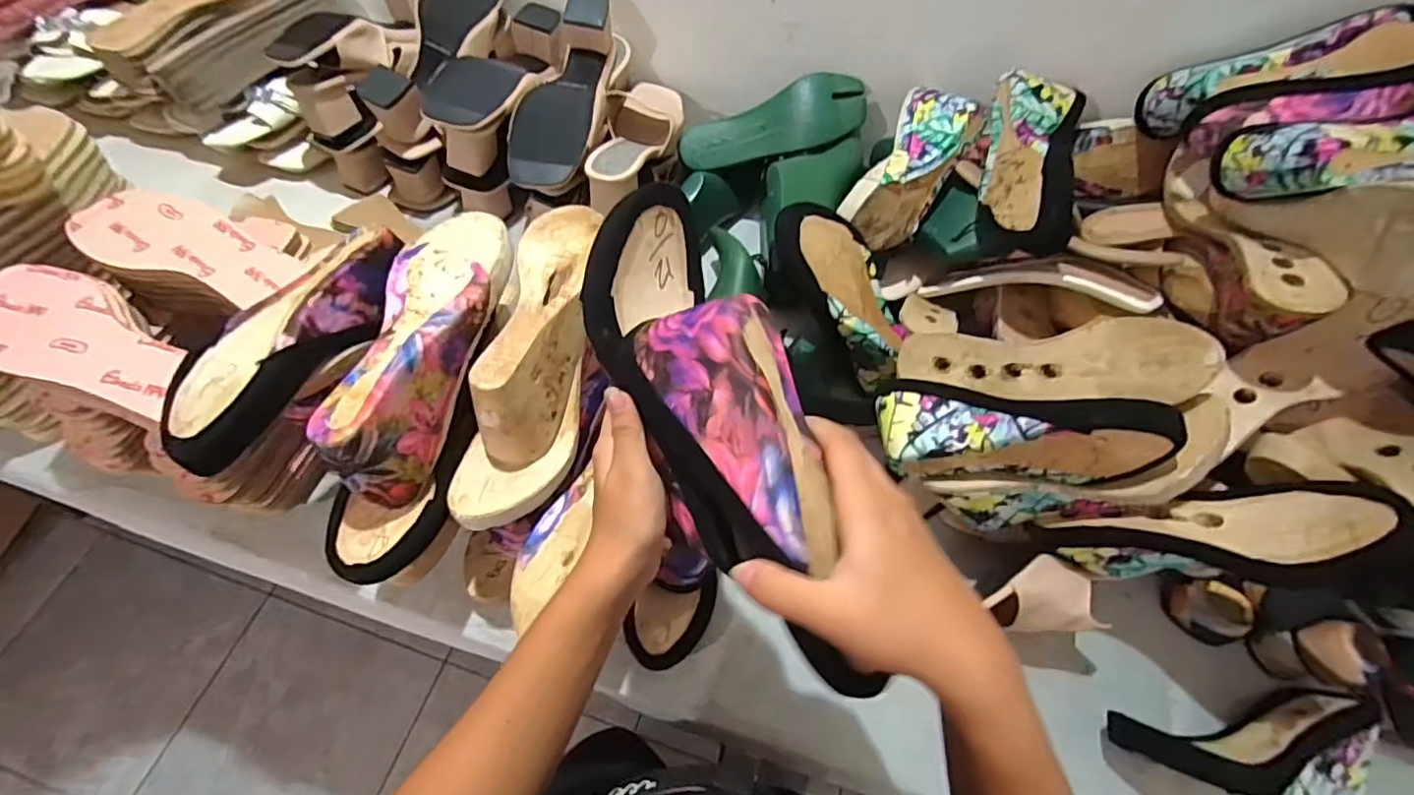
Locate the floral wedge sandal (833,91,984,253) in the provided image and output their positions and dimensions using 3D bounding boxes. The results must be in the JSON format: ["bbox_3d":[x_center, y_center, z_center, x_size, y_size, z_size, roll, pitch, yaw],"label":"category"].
[{"bbox_3d":[0.215,-0.241,0.633,0.083,0.072,0.199,27,62,12],"label":"floral wedge sandal"}]

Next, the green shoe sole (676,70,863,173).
[{"bbox_3d":[0.080,-0.328,0.739,0.220,0.048,0.075,-11,95,16],"label":"green shoe sole"}]

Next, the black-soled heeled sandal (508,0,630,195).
[{"bbox_3d":[-0.157,-0.348,0.695,0.093,0.079,0.241,13,73,4],"label":"black-soled heeled sandal"}]

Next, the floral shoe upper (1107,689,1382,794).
[{"bbox_3d":[0.445,0.278,0.486,0.226,0.079,0.080,2,60,-3],"label":"floral shoe upper"}]

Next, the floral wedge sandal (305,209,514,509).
[{"bbox_3d":[-0.208,-0.039,0.463,0.083,0.076,0.232,10,60,2],"label":"floral wedge sandal"}]

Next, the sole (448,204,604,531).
[{"bbox_3d":[-0.135,-0.035,0.474,0.083,0.102,0.272,10,81,2],"label":"sole"}]

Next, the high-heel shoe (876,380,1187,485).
[{"bbox_3d":[0.246,0.028,0.484,0.220,0.076,0.076,2,57,26],"label":"high-heel shoe"}]

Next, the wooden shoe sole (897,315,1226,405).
[{"bbox_3d":[0.288,-0.025,0.518,0.232,0.060,0.076,1,58,18],"label":"wooden shoe sole"}]

